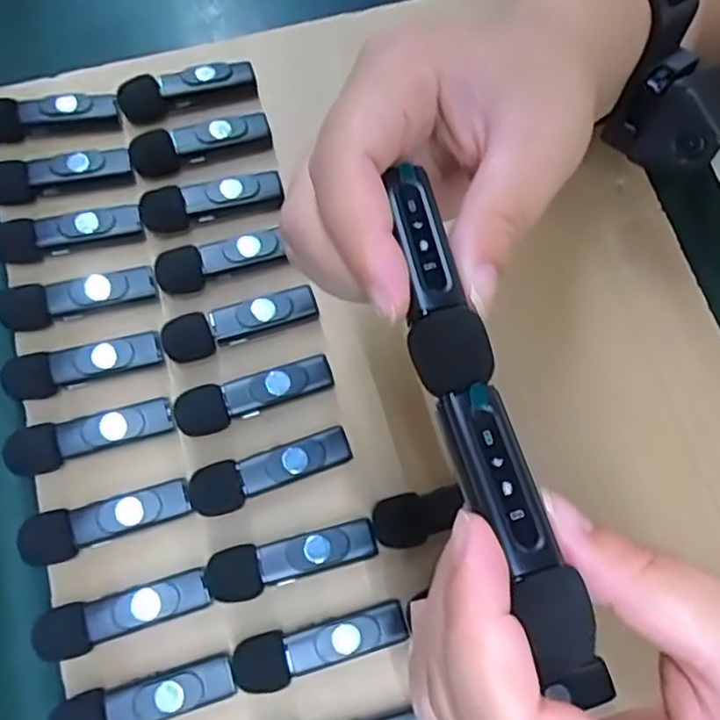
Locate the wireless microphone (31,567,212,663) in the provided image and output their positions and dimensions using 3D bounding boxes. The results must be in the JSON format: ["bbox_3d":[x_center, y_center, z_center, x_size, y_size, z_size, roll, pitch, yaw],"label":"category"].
[{"bbox_3d":[-0.088,0.094,0.248,0.063,0.013,0.017,-18,73,-3],"label":"wireless microphone"}]

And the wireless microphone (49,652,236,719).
[{"bbox_3d":[-0.077,0.123,0.239,0.063,0.013,0.018,-15,73,-2],"label":"wireless microphone"}]

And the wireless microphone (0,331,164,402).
[{"bbox_3d":[-0.115,0.002,0.278,0.063,0.015,0.018,-16,73,-2],"label":"wireless microphone"}]

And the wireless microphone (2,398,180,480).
[{"bbox_3d":[-0.107,0.031,0.268,0.063,0.013,0.018,-15,73,-2],"label":"wireless microphone"}]

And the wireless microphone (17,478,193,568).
[{"bbox_3d":[-0.098,0.063,0.257,0.062,0.014,0.019,-14,72,-2],"label":"wireless microphone"}]

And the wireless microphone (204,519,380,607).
[{"bbox_3d":[-0.026,0.076,0.256,0.064,0.013,0.019,-15,73,-2],"label":"wireless microphone"}]

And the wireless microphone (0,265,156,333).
[{"bbox_3d":[-0.121,-0.028,0.284,0.062,0.013,0.018,-19,73,-3],"label":"wireless microphone"}]

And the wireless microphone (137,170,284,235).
[{"bbox_3d":[-0.067,-0.072,0.299,0.062,0.012,0.018,-12,72,-1],"label":"wireless microphone"}]

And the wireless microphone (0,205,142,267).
[{"bbox_3d":[-0.129,-0.057,0.292,0.062,0.011,0.015,-16,73,-3],"label":"wireless microphone"}]

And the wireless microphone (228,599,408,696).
[{"bbox_3d":[-0.015,0.106,0.247,0.064,0.013,0.018,-15,73,-2],"label":"wireless microphone"}]

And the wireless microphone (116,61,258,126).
[{"bbox_3d":[-0.083,-0.129,0.319,0.063,0.015,0.016,-15,73,-2],"label":"wireless microphone"}]

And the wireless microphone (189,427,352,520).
[{"bbox_3d":[-0.035,0.044,0.266,0.064,0.010,0.019,-20,73,-4],"label":"wireless microphone"}]

